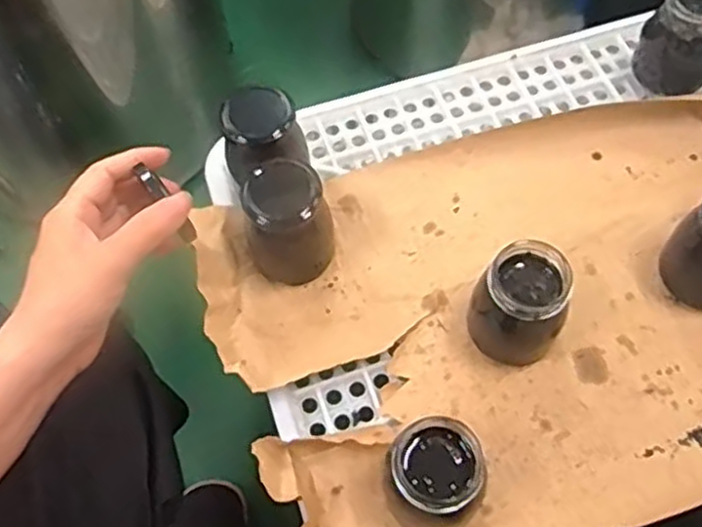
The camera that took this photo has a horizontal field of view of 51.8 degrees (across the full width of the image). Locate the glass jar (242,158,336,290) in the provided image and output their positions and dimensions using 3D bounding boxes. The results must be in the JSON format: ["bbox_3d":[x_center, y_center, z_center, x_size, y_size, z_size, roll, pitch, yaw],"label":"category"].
[{"bbox_3d":[-0.047,-0.032,0.560,0.063,0.095,0.063,0,62,0],"label":"glass jar"}]

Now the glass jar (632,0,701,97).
[{"bbox_3d":[0.292,-0.197,0.636,0.069,0.087,0.062,31,67,15],"label":"glass jar"}]

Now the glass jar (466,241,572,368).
[{"bbox_3d":[0.119,0.030,0.515,0.066,0.082,0.059,26,65,13],"label":"glass jar"}]

